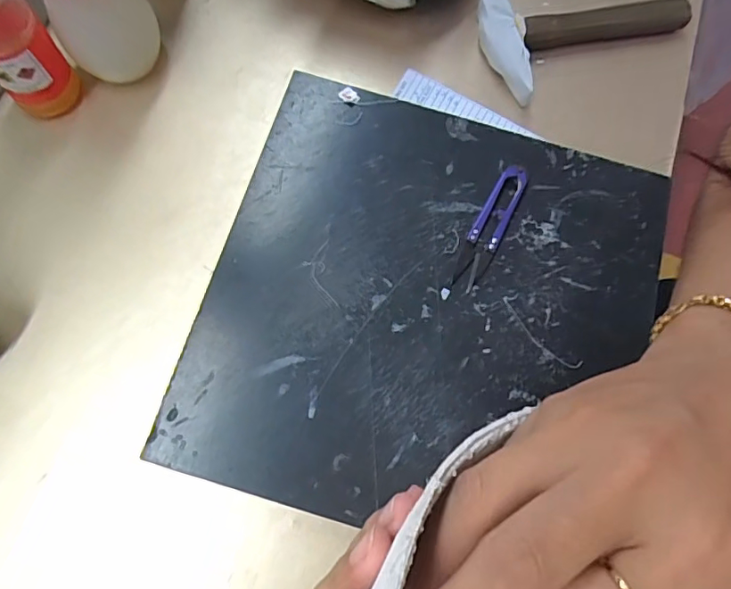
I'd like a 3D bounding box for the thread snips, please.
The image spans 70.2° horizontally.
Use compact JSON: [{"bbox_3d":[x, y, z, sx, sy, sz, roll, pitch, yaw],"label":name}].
[{"bbox_3d":[0.090,-0.051,0.373,0.022,0.016,0.100,28,75,4],"label":"thread snips"}]

